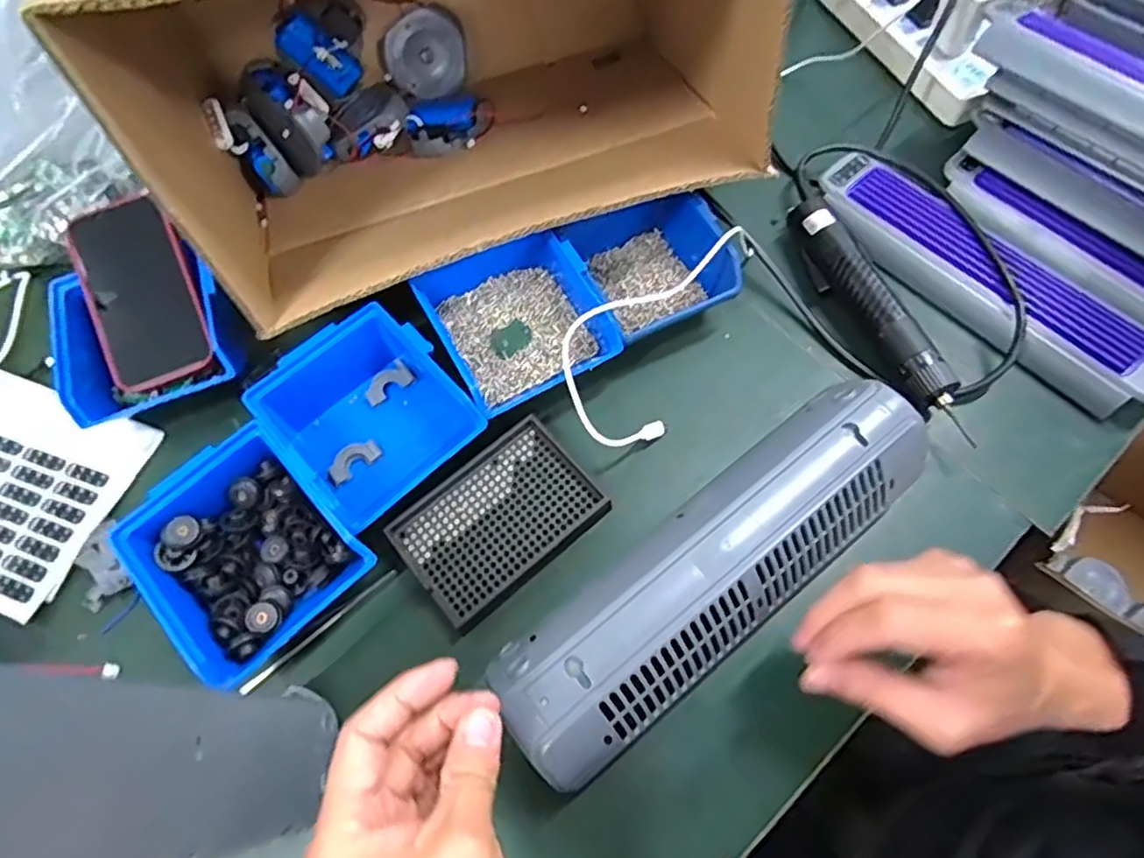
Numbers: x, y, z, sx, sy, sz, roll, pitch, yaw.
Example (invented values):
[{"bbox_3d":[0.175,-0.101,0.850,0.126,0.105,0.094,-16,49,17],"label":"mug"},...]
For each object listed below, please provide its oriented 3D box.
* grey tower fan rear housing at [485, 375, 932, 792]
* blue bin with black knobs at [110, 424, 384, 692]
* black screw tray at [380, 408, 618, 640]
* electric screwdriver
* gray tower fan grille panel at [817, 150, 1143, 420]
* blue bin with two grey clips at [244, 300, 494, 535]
[{"bbox_3d":[0.091,0.085,0.398,0.303,0.088,0.088,-36,68,-13],"label":"grey tower fan rear housing"},{"bbox_3d":[-0.215,0.083,0.431,0.116,0.065,0.140,-42,70,-15],"label":"blue bin with black knobs"},{"bbox_3d":[-0.052,0.063,0.452,0.133,0.020,0.090,-38,69,-14],"label":"black screw tray"},{"bbox_3d":[0.231,-0.094,0.497,0.039,0.029,0.222,-19,65,-6],"label":"electric screwdriver"},{"bbox_3d":[0.330,-0.127,0.512,0.077,0.020,0.293,-40,69,-15],"label":"gray tower fan grille panel"},{"bbox_3d":[-0.148,-0.009,0.468,0.121,0.071,0.144,-41,70,-15],"label":"blue bin with two grey clips"}]

